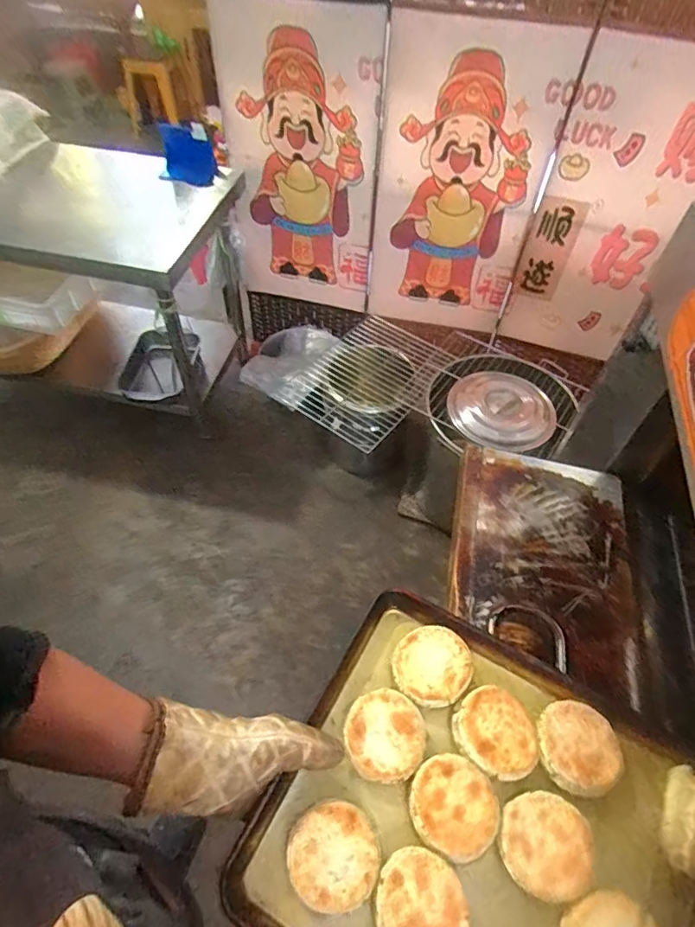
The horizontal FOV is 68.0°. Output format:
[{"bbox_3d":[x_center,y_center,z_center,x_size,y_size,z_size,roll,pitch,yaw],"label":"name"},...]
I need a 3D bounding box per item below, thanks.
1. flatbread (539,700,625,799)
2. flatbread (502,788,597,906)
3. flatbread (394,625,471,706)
[{"bbox_3d":[0.281,0.343,0.626,0.089,0.026,0.099,28,54,16],"label":"flatbread"},{"bbox_3d":[0.220,0.420,0.570,0.095,0.021,0.096,3,52,-4],"label":"flatbread"},{"bbox_3d":[0.112,0.264,0.679,0.095,0.025,0.100,20,52,10],"label":"flatbread"}]

